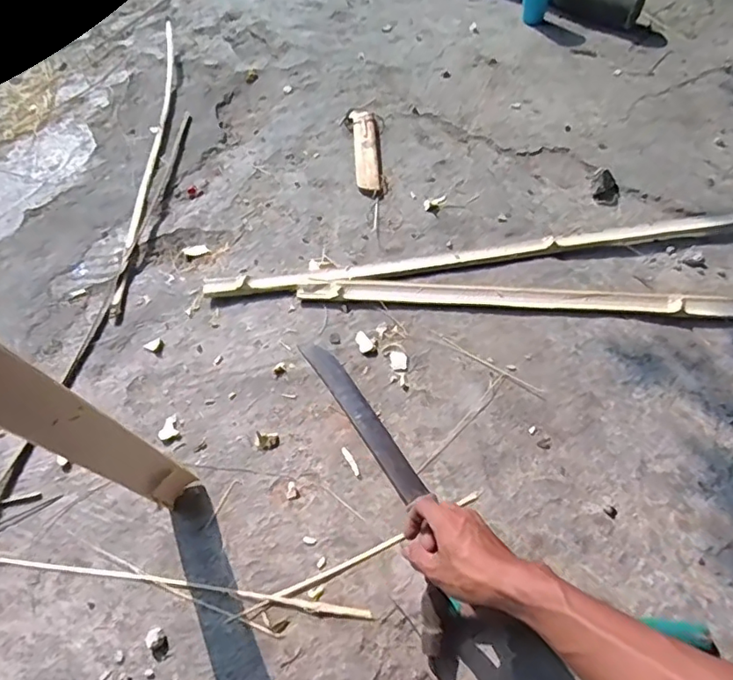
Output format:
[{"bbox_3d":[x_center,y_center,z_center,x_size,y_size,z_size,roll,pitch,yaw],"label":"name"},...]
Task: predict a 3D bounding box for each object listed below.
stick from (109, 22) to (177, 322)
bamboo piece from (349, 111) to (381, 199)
[{"bbox_3d":[-0.443,-0.429,1.159,0.039,0.028,0.973,-7,52,-1],"label":"stick"},{"bbox_3d":[-0.001,-0.375,1.092,0.049,0.026,0.282,-6,52,0],"label":"bamboo piece"}]

